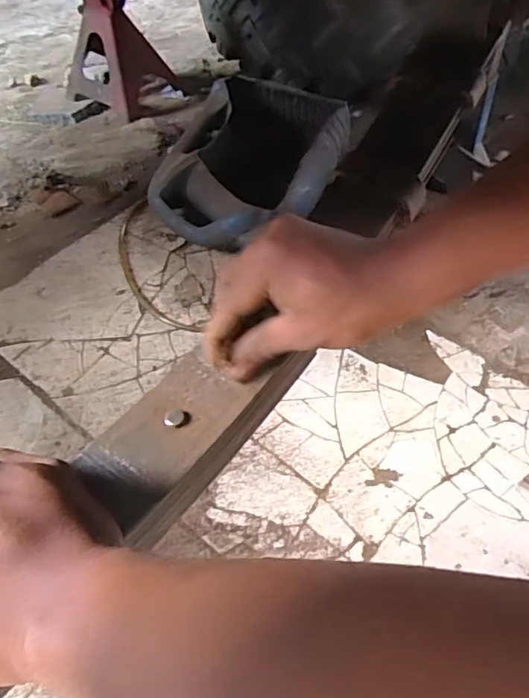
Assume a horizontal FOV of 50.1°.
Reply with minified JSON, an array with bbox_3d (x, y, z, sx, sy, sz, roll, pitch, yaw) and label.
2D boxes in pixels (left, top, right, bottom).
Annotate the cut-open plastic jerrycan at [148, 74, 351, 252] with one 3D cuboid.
[{"bbox_3d":[-0.022,-0.279,0.881,0.255,0.133,0.304,11,51,10],"label":"cut-open plastic jerrycan"}]

